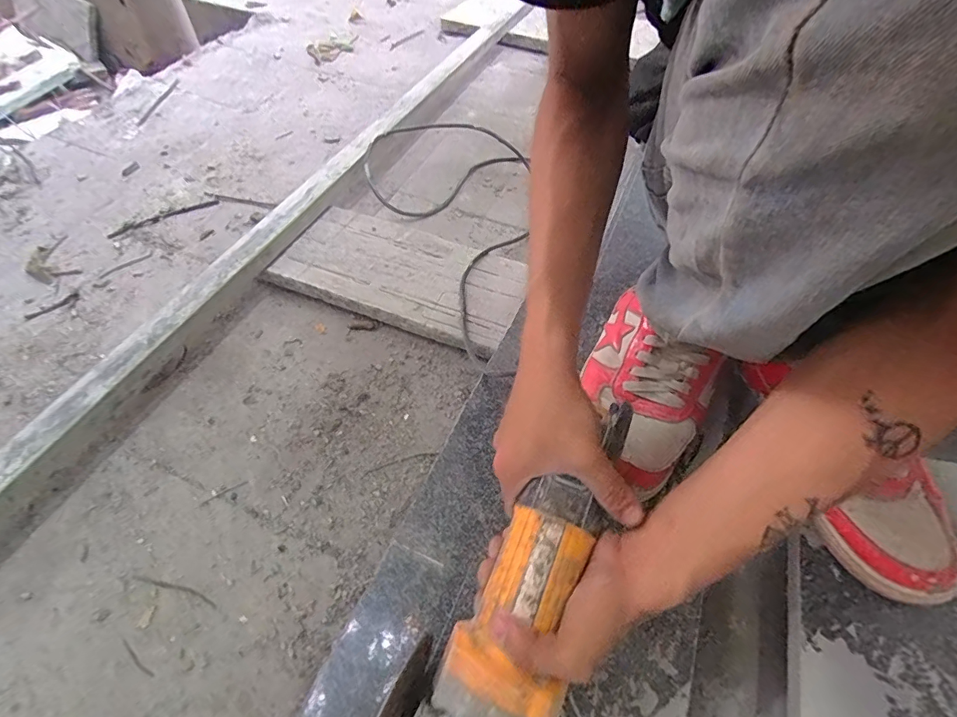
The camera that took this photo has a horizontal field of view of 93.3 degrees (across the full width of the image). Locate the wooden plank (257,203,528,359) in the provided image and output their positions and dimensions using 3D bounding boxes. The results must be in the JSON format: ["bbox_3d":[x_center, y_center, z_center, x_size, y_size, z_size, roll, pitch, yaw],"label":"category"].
[{"bbox_3d":[-0.099,-0.106,0.600,0.311,0.040,0.147,20,56,12],"label":"wooden plank"}]

